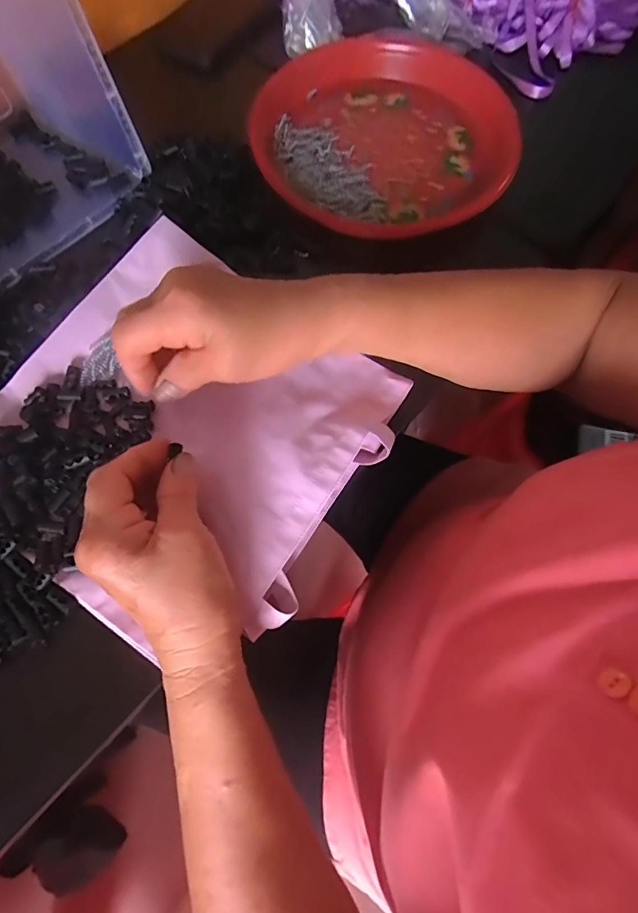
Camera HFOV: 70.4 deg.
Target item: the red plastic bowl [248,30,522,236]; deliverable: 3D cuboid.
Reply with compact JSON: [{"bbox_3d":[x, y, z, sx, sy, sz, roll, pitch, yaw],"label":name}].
[{"bbox_3d":[0.058,-0.305,0.428,0.231,0.037,0.231,0,70,-1],"label":"red plastic bowl"}]

